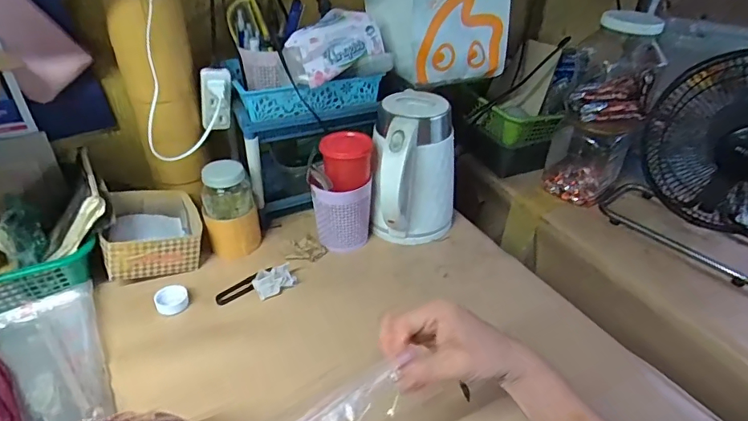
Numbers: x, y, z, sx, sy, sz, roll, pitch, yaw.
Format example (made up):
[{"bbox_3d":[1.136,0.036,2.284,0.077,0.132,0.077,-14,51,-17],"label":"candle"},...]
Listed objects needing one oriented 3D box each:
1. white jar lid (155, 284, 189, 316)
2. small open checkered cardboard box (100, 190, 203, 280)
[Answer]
[{"bbox_3d":[-0.278,0.123,0.646,0.042,0.019,0.037,-19,41,-27],"label":"white jar lid"},{"bbox_3d":[-0.336,0.027,0.719,0.122,0.064,0.150,-12,38,-19],"label":"small open checkered cardboard box"}]

